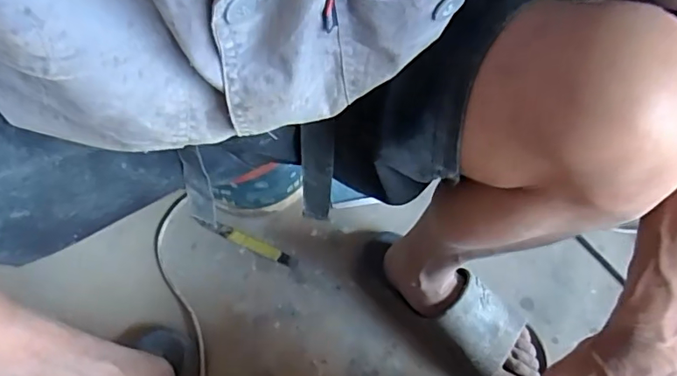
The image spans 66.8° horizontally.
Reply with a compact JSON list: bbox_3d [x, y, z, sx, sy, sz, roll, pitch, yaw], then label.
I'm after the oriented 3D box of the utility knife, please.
[{"bbox_3d":[-0.141,0.074,0.744,0.158,0.011,0.019,21,59,12],"label":"utility knife"}]

